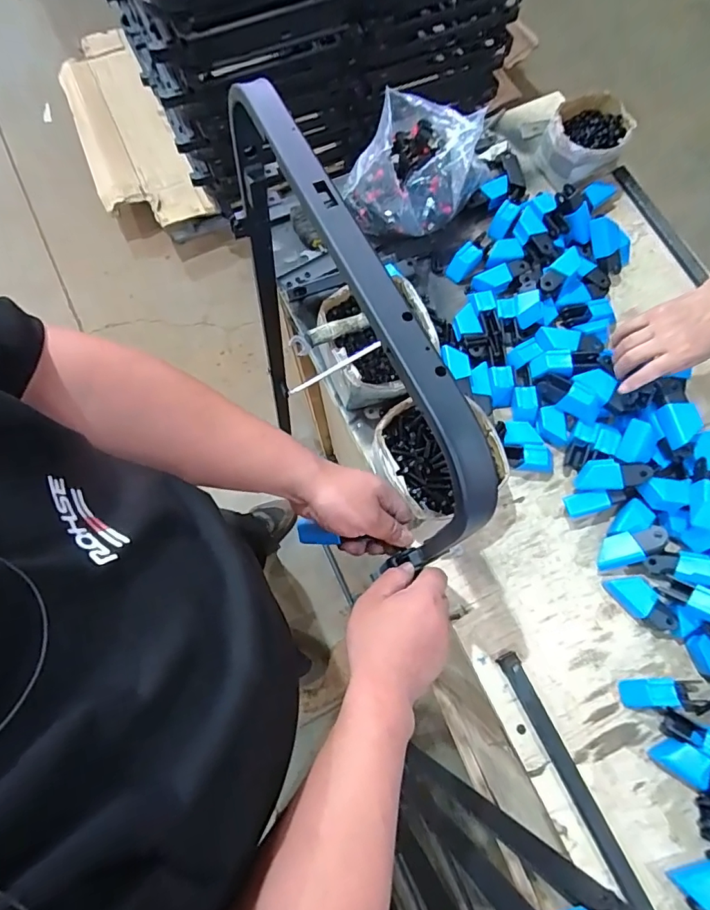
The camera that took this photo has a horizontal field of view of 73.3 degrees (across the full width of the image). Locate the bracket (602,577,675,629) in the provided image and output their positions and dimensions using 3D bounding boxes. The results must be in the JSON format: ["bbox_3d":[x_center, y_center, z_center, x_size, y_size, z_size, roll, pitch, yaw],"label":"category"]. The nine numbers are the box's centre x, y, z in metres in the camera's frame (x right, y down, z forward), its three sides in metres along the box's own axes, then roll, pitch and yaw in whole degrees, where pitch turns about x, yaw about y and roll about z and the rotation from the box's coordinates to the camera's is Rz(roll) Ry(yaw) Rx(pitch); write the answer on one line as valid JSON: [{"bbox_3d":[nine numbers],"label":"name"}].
[{"bbox_3d":[0.349,0.181,0.579,0.042,0.035,0.090,-38,76,-11],"label":"bracket"}]

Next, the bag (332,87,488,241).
[{"bbox_3d":[0.086,-0.423,0.720,0.176,0.123,0.182,26,74,8],"label":"bag"}]

